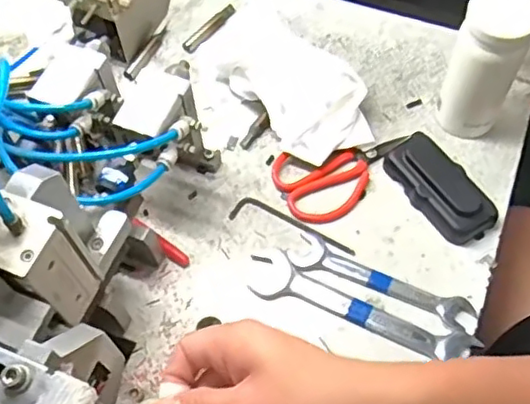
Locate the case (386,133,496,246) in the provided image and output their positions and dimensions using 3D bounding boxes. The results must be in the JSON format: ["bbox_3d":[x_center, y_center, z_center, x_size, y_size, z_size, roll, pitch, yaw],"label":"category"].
[{"bbox_3d":[0.155,-0.015,0.551,0.053,0.023,0.105,-29,64,-14],"label":"case"}]

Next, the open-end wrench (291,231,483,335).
[{"bbox_3d":[0.096,0.067,0.518,0.153,0.005,0.029,24,64,14],"label":"open-end wrench"}]

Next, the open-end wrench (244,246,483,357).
[{"bbox_3d":[0.078,0.085,0.513,0.187,0.005,0.039,19,63,12],"label":"open-end wrench"}]

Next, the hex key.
[{"bbox_3d":[0.026,0.018,0.550,0.113,0.004,0.025,16,63,11],"label":"hex key"}]

